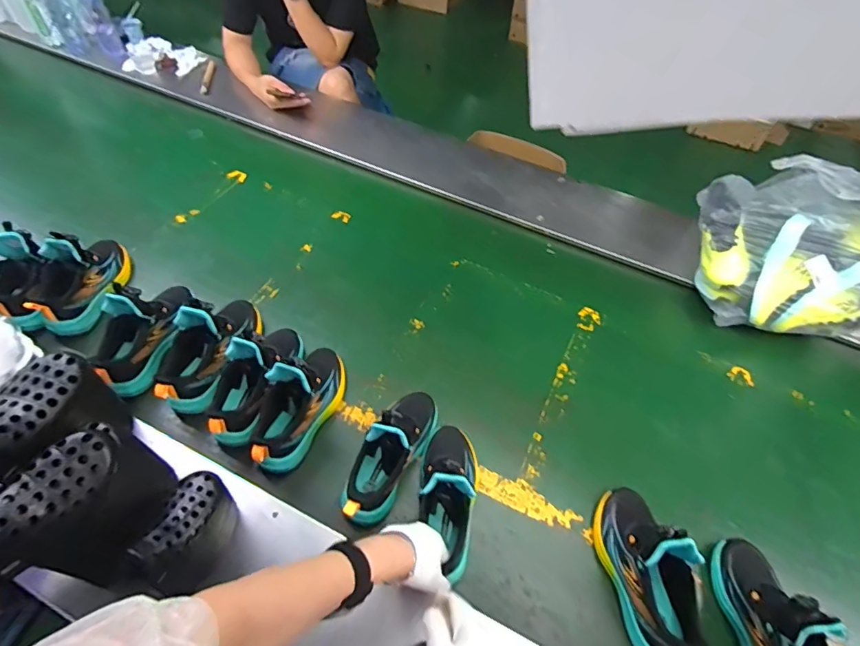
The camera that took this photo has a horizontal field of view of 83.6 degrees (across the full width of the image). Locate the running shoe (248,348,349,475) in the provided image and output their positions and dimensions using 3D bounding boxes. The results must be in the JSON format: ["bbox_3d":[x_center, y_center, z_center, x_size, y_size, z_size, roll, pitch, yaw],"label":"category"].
[{"bbox_3d":[-0.207,0.117,0.760,0.083,0.134,0.221,21,55,12],"label":"running shoe"}]

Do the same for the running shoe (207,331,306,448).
[{"bbox_3d":[-0.281,0.080,0.779,0.079,0.140,0.228,20,52,11],"label":"running shoe"}]

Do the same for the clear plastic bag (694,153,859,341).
[{"bbox_3d":[0.714,-0.159,0.947,0.320,0.197,0.329,3,51,-3],"label":"clear plastic bag"}]

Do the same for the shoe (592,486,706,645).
[{"bbox_3d":[0.293,0.323,0.635,0.082,0.138,0.227,-4,54,-6],"label":"shoe"}]

